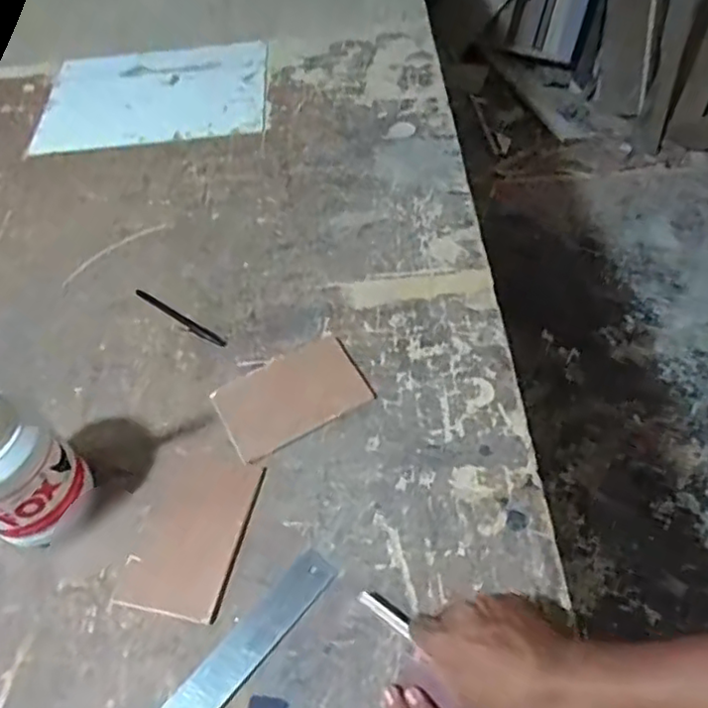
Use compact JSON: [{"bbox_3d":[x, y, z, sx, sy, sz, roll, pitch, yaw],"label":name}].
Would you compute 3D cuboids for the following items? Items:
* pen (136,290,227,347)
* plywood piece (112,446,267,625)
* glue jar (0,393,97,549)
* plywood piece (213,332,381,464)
[{"bbox_3d":[-0.208,-0.044,0.771,0.146,0.006,0.012,30,62,23],"label":"pen"},{"bbox_3d":[-0.149,0.165,0.613,0.095,0.006,0.154,10,56,11],"label":"plywood piece"},{"bbox_3d":[-0.298,0.106,0.571,0.077,0.162,0.088,24,59,21],"label":"glue jar"},{"bbox_3d":[-0.065,0.043,0.689,0.151,0.006,0.099,-26,56,-14],"label":"plywood piece"}]

